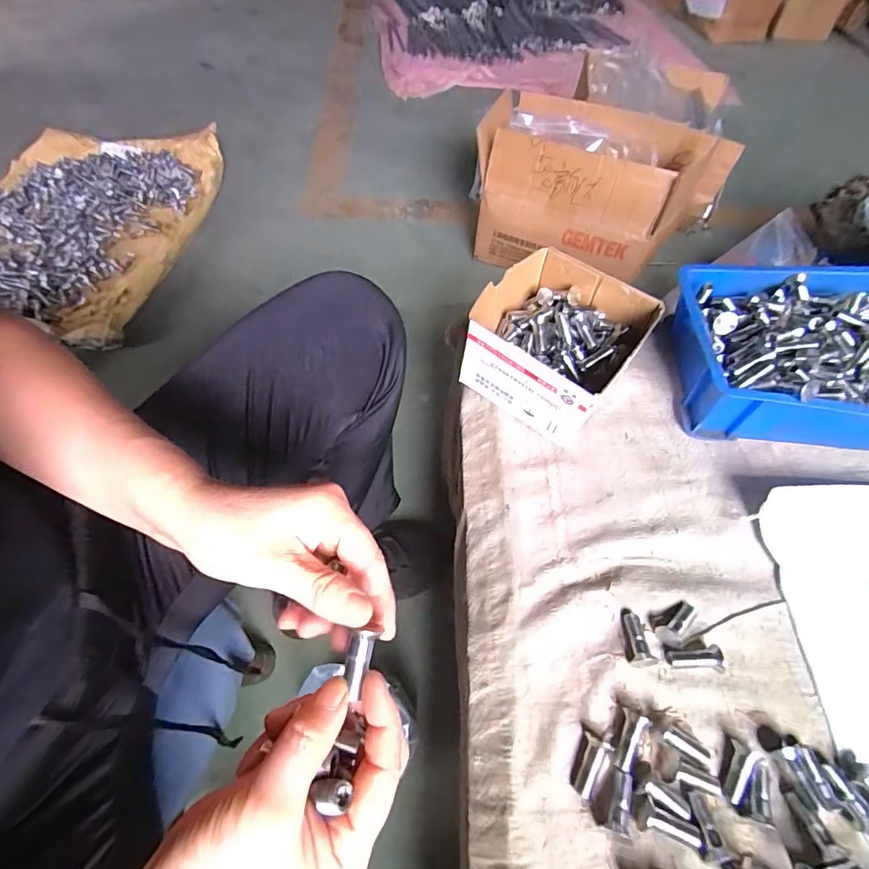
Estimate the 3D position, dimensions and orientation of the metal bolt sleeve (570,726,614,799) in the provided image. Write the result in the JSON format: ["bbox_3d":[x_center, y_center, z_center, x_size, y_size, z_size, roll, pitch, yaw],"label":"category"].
[{"bbox_3d":[0.100,0.212,0.308,0.017,0.013,0.035,28,59,15],"label":"metal bolt sleeve"}]

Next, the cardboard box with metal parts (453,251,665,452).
[{"bbox_3d":[0.116,-0.091,0.466,0.143,0.076,0.149,34,61,18],"label":"cardboard box with metal parts"}]

